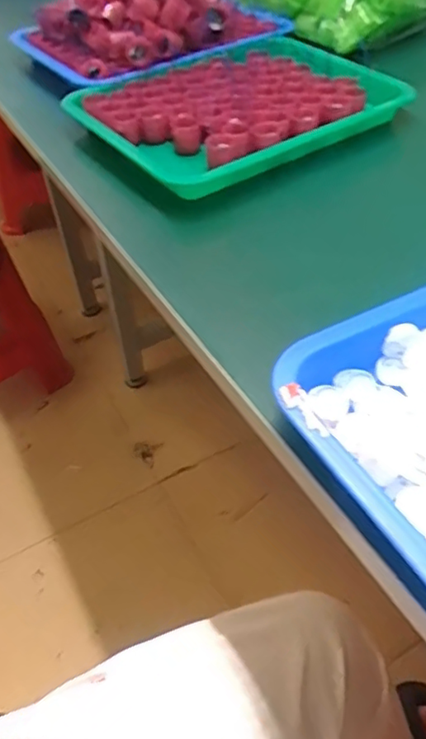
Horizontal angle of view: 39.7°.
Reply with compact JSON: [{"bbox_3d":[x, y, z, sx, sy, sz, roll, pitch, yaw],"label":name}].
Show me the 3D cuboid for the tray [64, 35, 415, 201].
[{"bbox_3d":[0.019,-0.302,0.669,0.293,0.053,0.248,-31,53,-23],"label":"tray"}]

